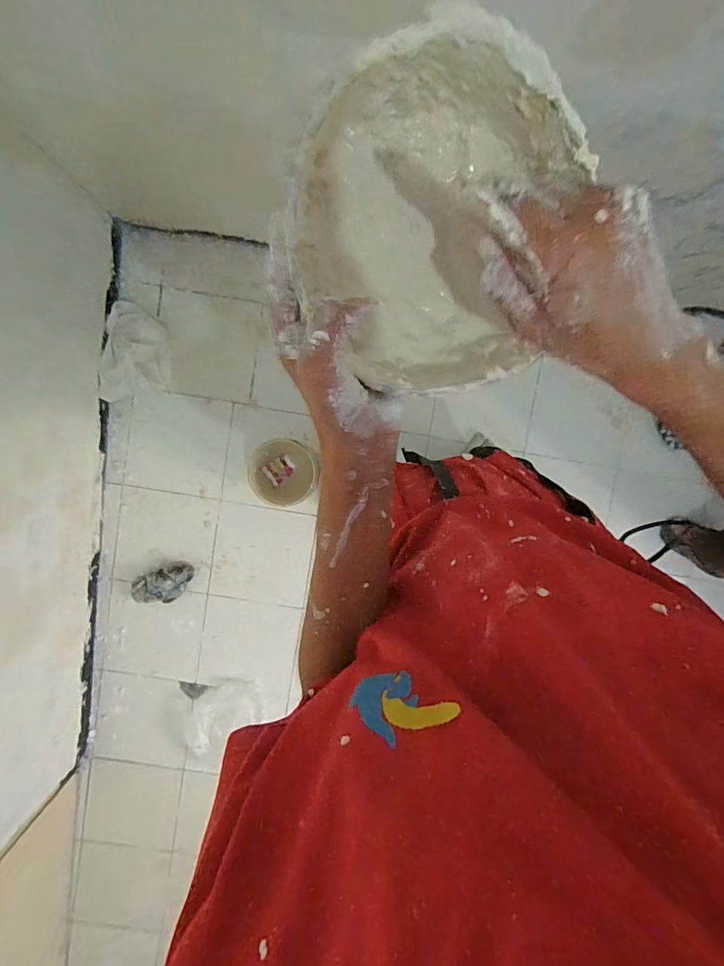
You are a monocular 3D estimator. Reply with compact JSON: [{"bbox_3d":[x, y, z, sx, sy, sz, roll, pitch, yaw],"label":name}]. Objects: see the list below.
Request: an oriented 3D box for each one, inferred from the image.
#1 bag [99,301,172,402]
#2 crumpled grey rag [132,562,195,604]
[{"bbox_3d":[-0.657,-0.381,1.299,0.171,0.081,0.294,7,96,-3],"label":"bag"},{"bbox_3d":[-0.614,0.317,1.391,0.199,0.058,0.111,-22,97,0],"label":"crumpled grey rag"}]

